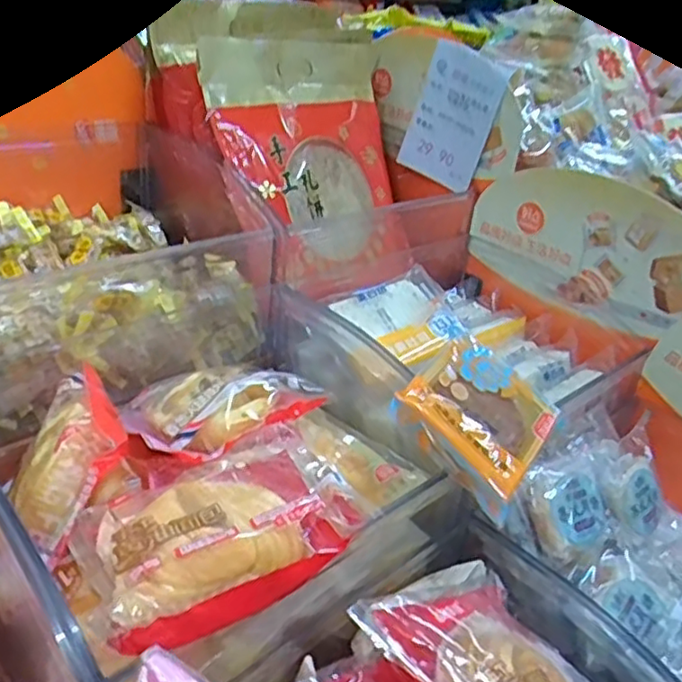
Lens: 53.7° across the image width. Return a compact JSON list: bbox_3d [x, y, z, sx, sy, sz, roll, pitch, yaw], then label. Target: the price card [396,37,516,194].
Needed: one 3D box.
[{"bbox_3d":[0.130,-0.262,0.792,0.104,0.152,0.010,40,37,27],"label":"price card"}]

